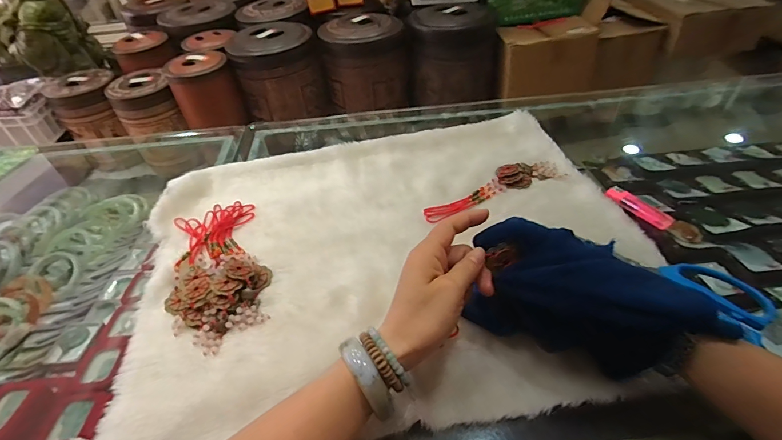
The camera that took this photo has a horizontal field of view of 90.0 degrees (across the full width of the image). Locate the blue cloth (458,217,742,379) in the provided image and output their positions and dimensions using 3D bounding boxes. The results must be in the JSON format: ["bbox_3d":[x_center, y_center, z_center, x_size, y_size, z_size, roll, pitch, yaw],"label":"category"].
[{"bbox_3d":[0.159,0.070,0.328,0.177,0.086,0.067,22,50,24],"label":"blue cloth"}]

